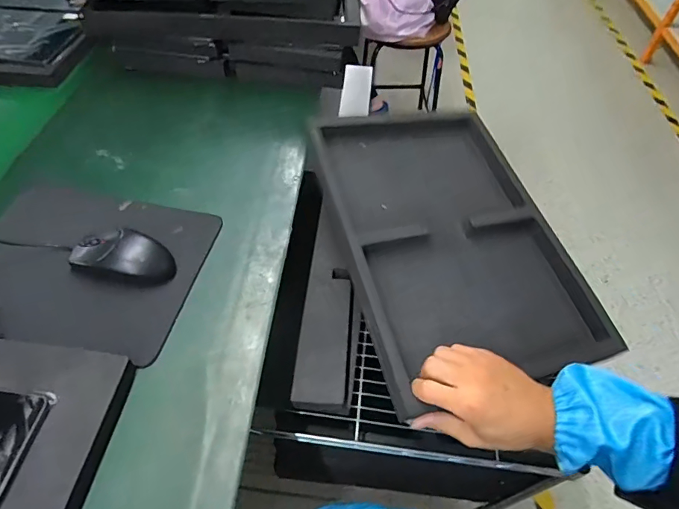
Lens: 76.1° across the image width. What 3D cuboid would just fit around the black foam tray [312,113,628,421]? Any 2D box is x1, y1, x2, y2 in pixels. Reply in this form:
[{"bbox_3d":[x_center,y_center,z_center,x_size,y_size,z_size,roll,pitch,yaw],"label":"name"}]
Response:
[{"bbox_3d":[0.142,-0.028,0.589,0.294,0.051,0.406,-9,65,-18],"label":"black foam tray"}]

